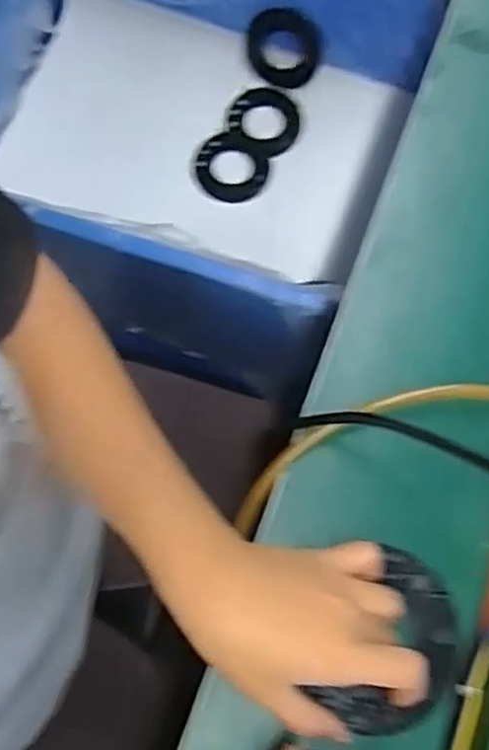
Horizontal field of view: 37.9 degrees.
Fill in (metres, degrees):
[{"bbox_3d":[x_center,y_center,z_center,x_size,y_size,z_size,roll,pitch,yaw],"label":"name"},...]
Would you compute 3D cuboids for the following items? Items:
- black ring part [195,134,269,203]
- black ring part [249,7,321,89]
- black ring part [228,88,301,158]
[{"bbox_3d":[-0.016,-0.255,0.875,0.088,0.015,0.090,0,74,-2],"label":"black ring part"},{"bbox_3d":[0.047,-0.399,0.862,0.089,0.091,0.018,14,52,9],"label":"black ring part"},{"bbox_3d":[0.027,-0.320,0.896,0.088,0.017,0.079,33,75,8],"label":"black ring part"}]

